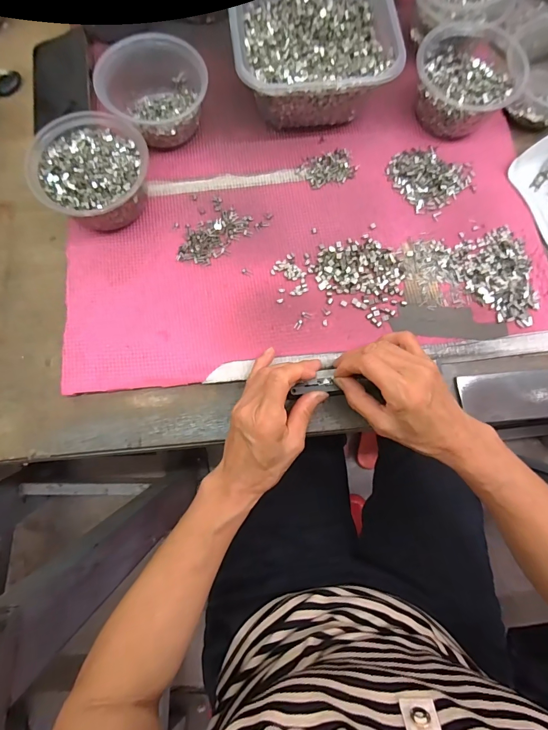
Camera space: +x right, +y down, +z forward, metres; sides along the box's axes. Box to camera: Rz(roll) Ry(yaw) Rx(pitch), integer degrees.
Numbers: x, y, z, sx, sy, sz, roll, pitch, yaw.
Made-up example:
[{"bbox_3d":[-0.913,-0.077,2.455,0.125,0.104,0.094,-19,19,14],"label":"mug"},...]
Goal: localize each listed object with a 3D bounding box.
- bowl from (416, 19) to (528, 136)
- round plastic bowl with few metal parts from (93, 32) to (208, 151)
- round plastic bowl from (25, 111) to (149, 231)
[{"bbox_3d":[0.214,-0.326,0.421,0.110,0.056,0.120,0,77,-1],"label":"bowl"},{"bbox_3d":[-0.127,-0.295,0.409,0.088,0.063,0.102,44,80,8],"label":"round plastic bowl with few metal parts"},{"bbox_3d":[-0.186,-0.201,0.389,0.110,0.058,0.112,0,77,-1],"label":"round plastic bowl"}]

